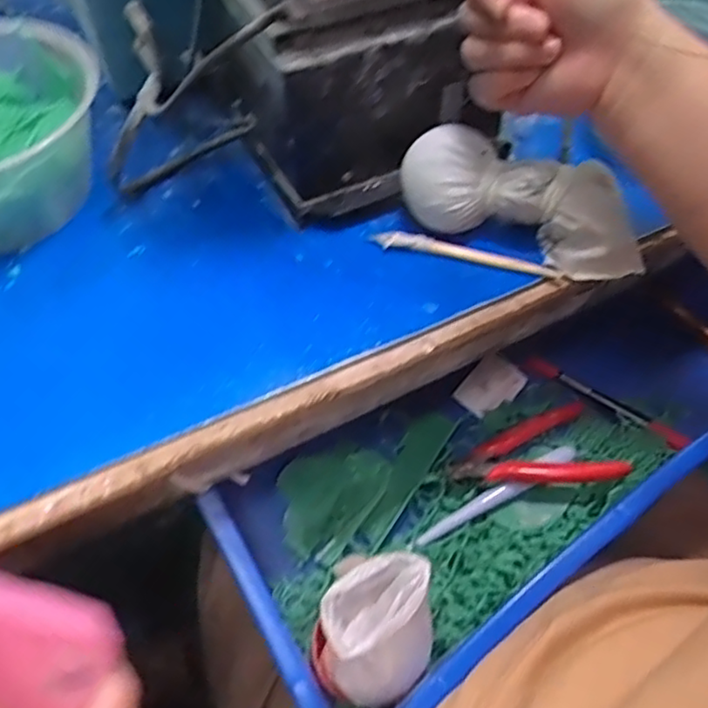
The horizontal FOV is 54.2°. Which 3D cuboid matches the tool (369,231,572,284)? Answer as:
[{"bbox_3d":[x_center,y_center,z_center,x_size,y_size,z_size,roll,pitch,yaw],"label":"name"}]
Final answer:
[{"bbox_3d":[0.069,-0.059,0.422,0.121,0.010,0.013,15,55,12],"label":"tool"}]

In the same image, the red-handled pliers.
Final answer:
[{"bbox_3d":[0.122,0.068,0.478,0.109,0.030,0.071,-12,54,-8],"label":"red-handled pliers"}]

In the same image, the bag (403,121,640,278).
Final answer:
[{"bbox_3d":[0.103,-0.091,0.417,0.149,0.053,0.050,18,55,13],"label":"bag"}]

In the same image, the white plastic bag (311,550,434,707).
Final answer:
[{"bbox_3d":[0.014,0.146,0.365,0.052,0.075,0.064,28,58,20],"label":"white plastic bag"}]

